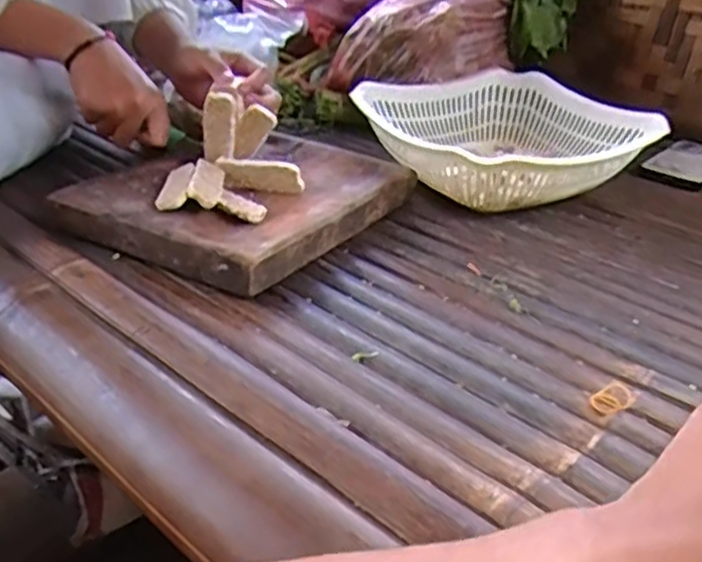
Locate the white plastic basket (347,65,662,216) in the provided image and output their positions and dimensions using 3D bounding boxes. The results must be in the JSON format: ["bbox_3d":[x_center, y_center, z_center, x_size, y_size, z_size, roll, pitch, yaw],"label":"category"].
[{"bbox_3d":[0.165,-0.158,0.804,0.266,0.106,0.285,-14,32,-31],"label":"white plastic basket"}]

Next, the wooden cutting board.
[{"bbox_3d":[-0.103,-0.084,0.684,0.223,0.033,0.280,19,30,26],"label":"wooden cutting board"}]

